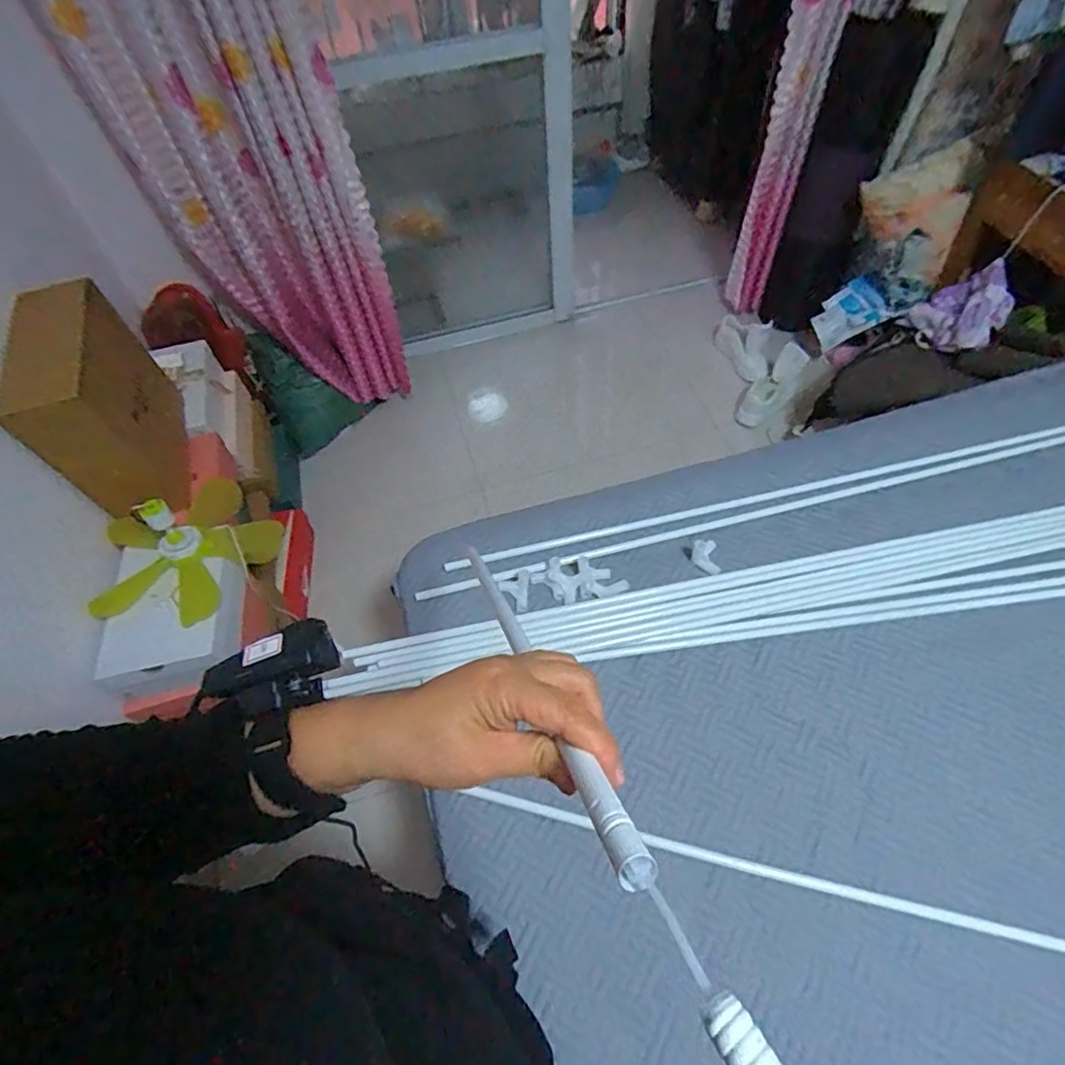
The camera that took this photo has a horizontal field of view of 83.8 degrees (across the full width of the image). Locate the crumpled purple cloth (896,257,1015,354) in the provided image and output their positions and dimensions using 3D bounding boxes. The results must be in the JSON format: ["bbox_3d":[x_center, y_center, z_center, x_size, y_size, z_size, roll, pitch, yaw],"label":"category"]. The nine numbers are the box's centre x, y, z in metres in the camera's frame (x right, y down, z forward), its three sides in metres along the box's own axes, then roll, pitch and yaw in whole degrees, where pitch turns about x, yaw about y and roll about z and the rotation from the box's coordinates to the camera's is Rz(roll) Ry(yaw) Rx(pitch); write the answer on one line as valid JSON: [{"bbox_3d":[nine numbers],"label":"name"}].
[{"bbox_3d":[1.091,-0.572,1.530,0.134,0.179,0.242,-15,55,-5],"label":"crumpled purple cloth"}]

